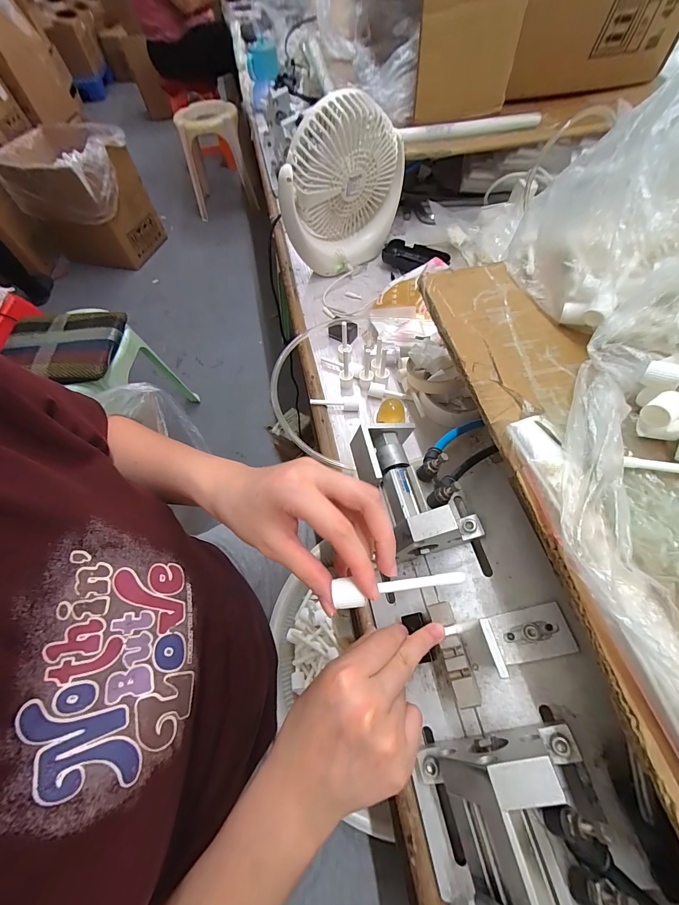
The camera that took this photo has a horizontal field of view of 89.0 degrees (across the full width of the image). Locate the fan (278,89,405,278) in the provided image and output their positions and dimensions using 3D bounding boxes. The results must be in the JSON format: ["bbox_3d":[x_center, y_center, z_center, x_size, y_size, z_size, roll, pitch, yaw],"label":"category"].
[{"bbox_3d":[0.005,-0.394,0.530,0.182,0.211,0.066,-37,65,-16],"label":"fan"}]

